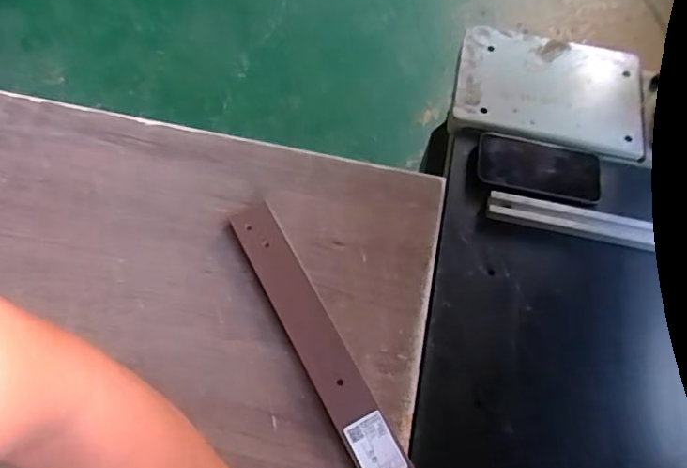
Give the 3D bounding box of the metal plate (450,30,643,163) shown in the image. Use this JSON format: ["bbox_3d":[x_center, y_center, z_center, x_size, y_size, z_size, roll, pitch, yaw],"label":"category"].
[{"bbox_3d":[0.280,-0.199,0.740,0.250,0.010,0.179,10,66,3],"label":"metal plate"}]

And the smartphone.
[{"bbox_3d":[0.245,-0.083,0.677,0.153,0.006,0.076,12,66,4],"label":"smartphone"}]

